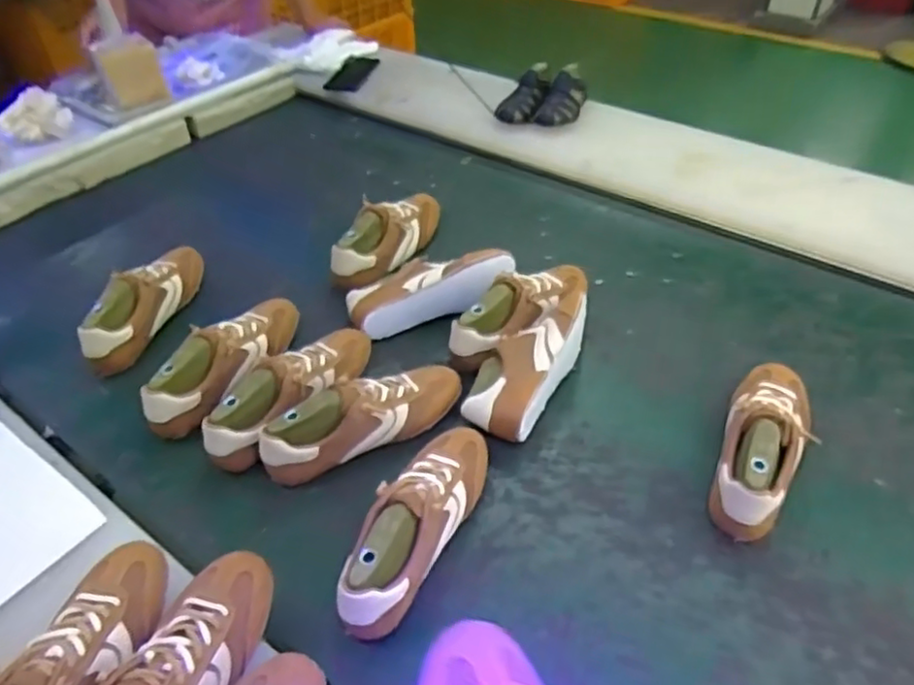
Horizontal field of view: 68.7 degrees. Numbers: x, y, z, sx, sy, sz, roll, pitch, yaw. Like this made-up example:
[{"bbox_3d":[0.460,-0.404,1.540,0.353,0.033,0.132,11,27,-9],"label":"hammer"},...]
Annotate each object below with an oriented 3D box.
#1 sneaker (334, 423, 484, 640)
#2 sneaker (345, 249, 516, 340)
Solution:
[{"bbox_3d":[-0.038,0.166,0.651,0.071,0.078,0.241,20,47,21],"label":"sneaker"},{"bbox_3d":[-0.031,-0.076,0.914,0.235,0.074,0.083,-16,45,-16],"label":"sneaker"}]

